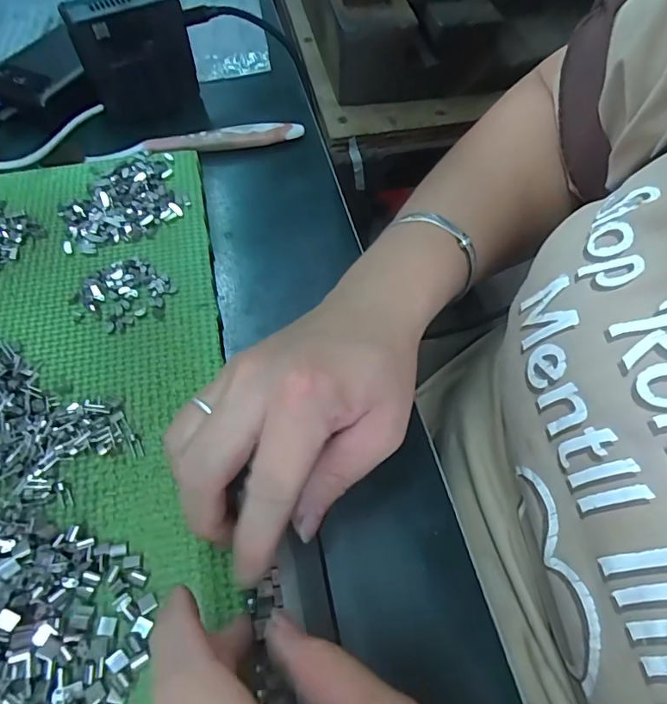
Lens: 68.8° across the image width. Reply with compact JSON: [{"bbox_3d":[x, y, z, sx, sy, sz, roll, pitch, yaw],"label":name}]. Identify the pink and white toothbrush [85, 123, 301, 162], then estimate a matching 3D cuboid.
[{"bbox_3d":[-0.097,-0.152,0.347,0.150,0.015,0.013,-10,59,-11],"label":"pink and white toothbrush"}]

